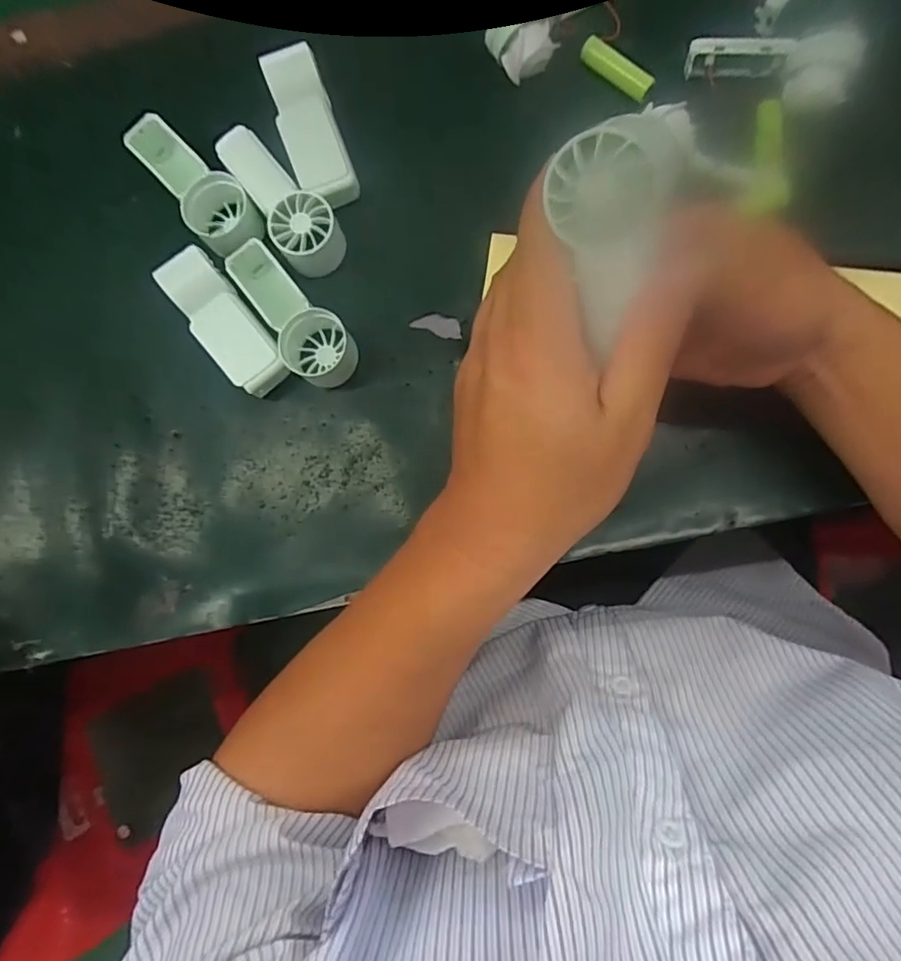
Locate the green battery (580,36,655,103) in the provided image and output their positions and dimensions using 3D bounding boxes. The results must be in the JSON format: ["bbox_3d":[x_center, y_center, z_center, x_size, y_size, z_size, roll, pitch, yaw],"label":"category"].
[{"bbox_3d":[0.101,-0.252,0.354,0.049,0.012,0.015,37,89,7],"label":"green battery"}]

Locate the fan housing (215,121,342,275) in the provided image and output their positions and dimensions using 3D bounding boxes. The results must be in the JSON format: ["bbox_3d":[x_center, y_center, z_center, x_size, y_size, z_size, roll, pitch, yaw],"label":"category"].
[{"bbox_3d":[-0.102,-0.172,0.359,0.036,0.035,0.092,-33,83,1],"label":"fan housing"}]

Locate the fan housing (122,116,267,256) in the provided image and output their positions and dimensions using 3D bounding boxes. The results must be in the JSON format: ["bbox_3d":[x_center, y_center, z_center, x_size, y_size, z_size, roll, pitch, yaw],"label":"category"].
[{"bbox_3d":[-0.157,-0.180,0.364,0.038,0.034,0.105,-44,83,0],"label":"fan housing"}]

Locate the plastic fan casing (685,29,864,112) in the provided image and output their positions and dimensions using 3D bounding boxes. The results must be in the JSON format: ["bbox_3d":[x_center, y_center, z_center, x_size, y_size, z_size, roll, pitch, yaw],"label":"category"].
[{"bbox_3d":[0.187,-0.242,0.341,0.091,0.026,0.032,11,86,6],"label":"plastic fan casing"}]

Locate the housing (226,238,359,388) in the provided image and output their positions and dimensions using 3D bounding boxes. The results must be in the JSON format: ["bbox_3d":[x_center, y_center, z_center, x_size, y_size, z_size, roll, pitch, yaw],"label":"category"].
[{"bbox_3d":[-0.095,-0.104,0.353,0.039,0.033,0.096,-32,83,1],"label":"housing"}]

